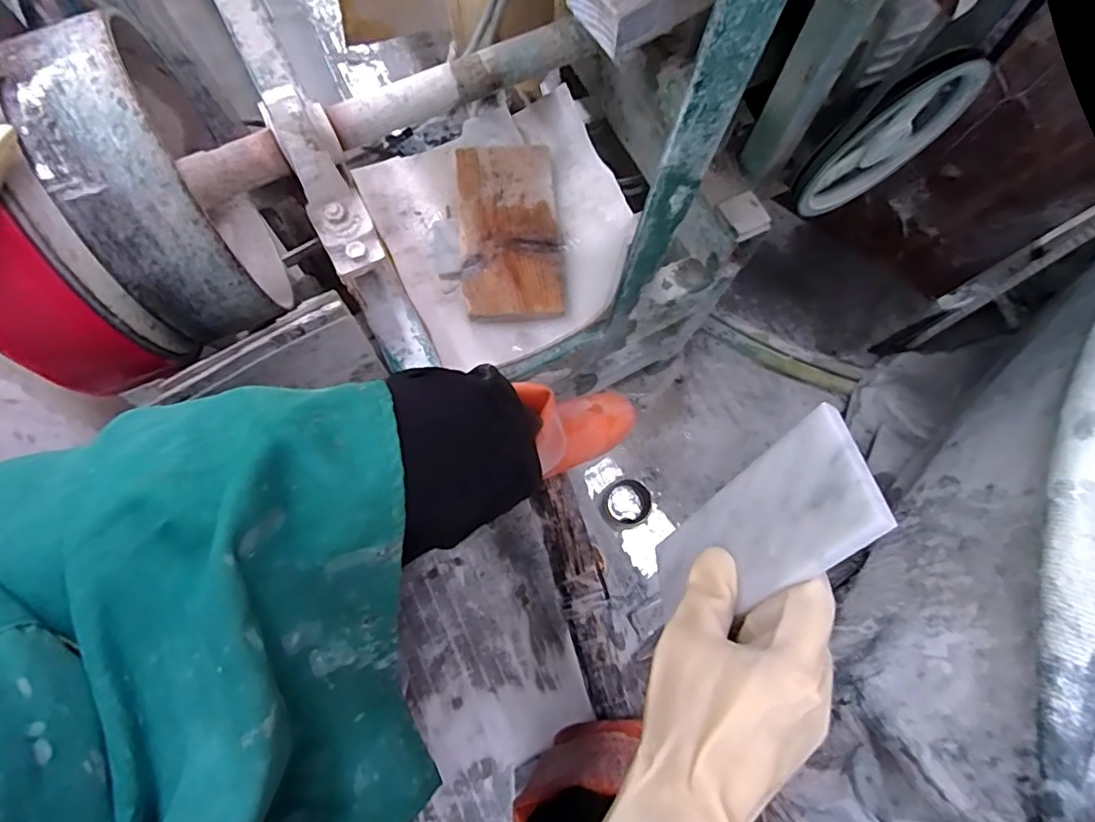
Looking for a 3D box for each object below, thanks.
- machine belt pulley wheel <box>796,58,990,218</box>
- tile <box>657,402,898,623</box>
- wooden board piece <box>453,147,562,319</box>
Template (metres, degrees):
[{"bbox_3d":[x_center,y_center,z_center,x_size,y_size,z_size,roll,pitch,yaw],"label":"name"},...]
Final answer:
[{"bbox_3d":[0.370,-0.293,0.625,0.191,0.191,0.016,-27,76,-9],"label":"machine belt pulley wheel"},{"bbox_3d":[0.109,0.067,0.308,0.007,0.148,0.073,21,41,-18],"label":"tile"},{"bbox_3d":[-0.049,-0.232,0.732,0.123,0.020,0.241,-4,74,-3],"label":"wooden board piece"}]

